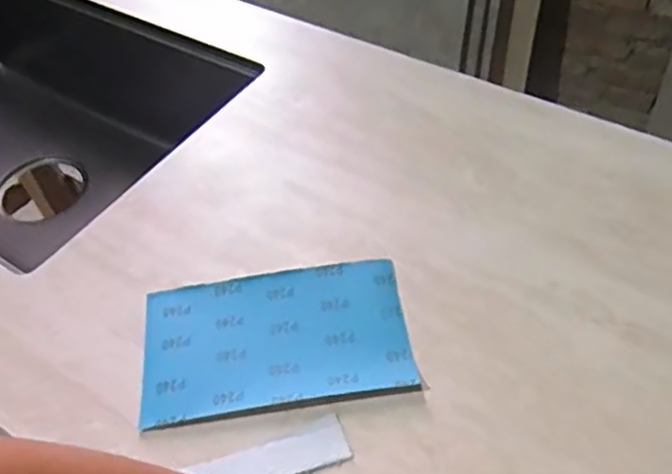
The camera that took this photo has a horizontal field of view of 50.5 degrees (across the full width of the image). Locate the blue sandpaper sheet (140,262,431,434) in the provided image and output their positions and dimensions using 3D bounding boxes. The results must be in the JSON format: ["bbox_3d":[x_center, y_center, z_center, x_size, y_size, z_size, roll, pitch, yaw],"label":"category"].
[{"bbox_3d":[-0.054,0.087,0.626,0.227,0.015,0.140,-8,49,-2],"label":"blue sandpaper sheet"}]

